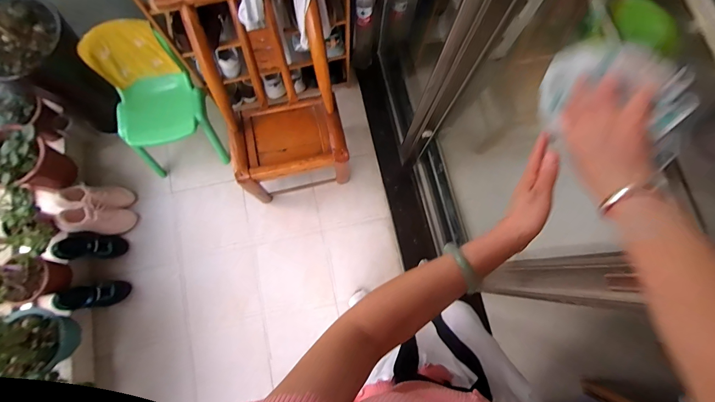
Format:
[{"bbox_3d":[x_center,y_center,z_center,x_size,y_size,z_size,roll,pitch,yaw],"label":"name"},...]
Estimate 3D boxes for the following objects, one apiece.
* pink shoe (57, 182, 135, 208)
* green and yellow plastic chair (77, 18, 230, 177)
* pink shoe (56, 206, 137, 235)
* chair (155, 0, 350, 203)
[{"bbox_3d":[-1.015,-0.017,1.332,0.068,0.246,0.104,-23,74,39],"label":"pink shoe"},{"bbox_3d":[-0.748,-0.360,1.263,0.316,0.477,0.318,-9,77,-2],"label":"green and yellow plastic chair"},{"bbox_3d":[-1.006,0.077,1.316,0.087,0.249,0.090,-16,75,32],"label":"pink shoe"},{"bbox_3d":[-0.255,-0.316,1.171,0.445,0.693,0.446,-15,78,-4],"label":"chair"}]

